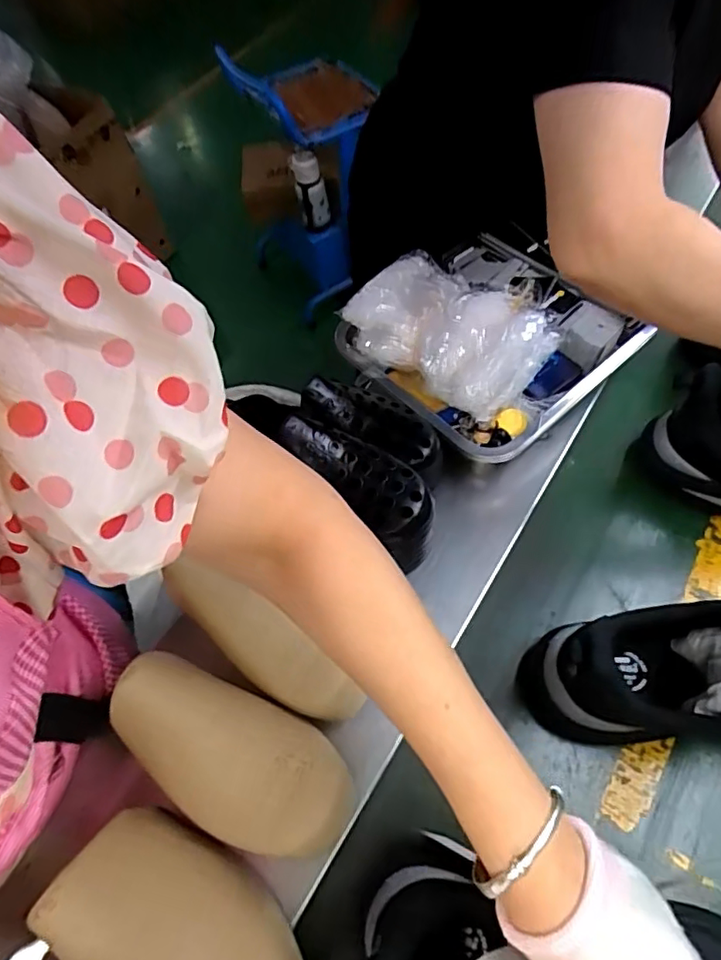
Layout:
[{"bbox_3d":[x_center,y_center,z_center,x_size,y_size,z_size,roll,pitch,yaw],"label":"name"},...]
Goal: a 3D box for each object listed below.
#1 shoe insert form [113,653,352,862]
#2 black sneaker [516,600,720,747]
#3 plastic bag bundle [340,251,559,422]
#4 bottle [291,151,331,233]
[{"bbox_3d":[-0.100,0.212,0.419,0.189,0.052,0.100,28,73,-1],"label":"shoe insert form"},{"bbox_3d":[0.285,0.154,0.431,0.290,0.138,0.093,5,61,7],"label":"black sneaker"},{"bbox_3d":[0.092,-0.162,0.617,0.203,0.065,0.128,37,70,24],"label":"plastic bag bundle"},{"bbox_3d":[-0.130,-0.781,1.547,0.083,0.203,0.073,-20,39,-7],"label":"bottle"}]

